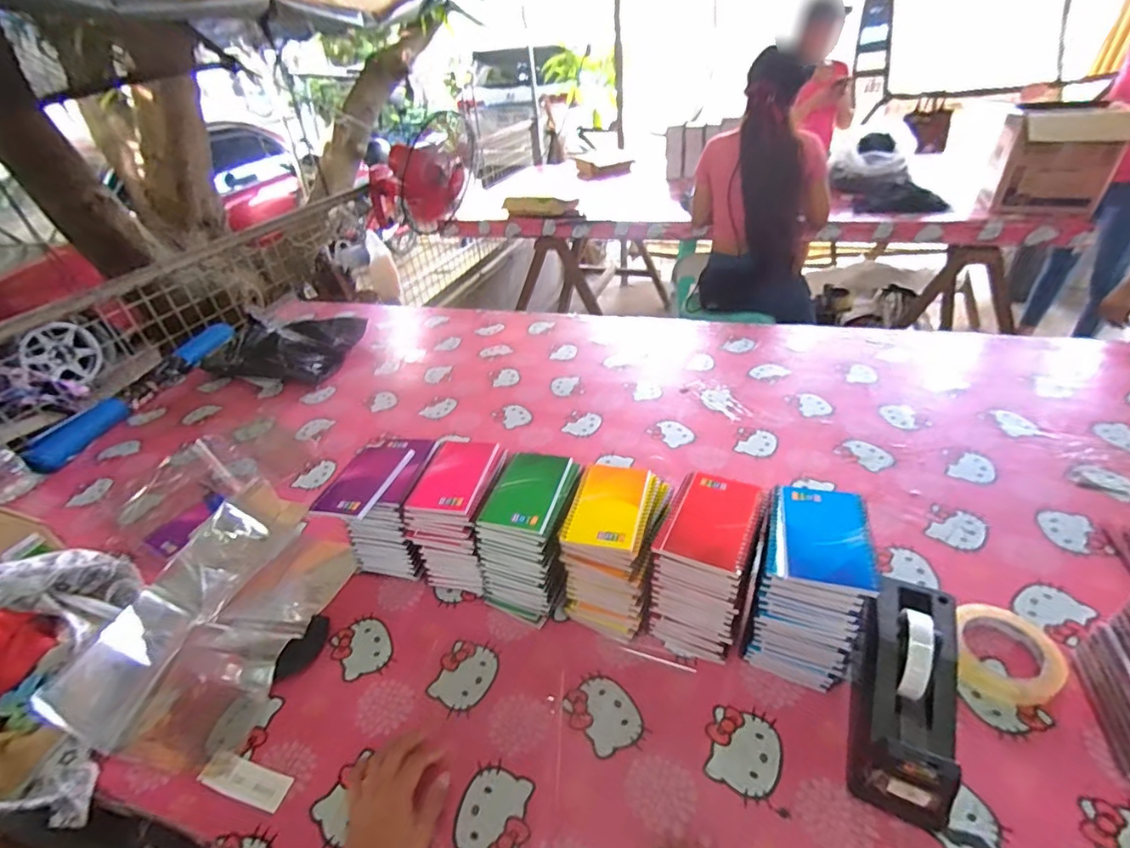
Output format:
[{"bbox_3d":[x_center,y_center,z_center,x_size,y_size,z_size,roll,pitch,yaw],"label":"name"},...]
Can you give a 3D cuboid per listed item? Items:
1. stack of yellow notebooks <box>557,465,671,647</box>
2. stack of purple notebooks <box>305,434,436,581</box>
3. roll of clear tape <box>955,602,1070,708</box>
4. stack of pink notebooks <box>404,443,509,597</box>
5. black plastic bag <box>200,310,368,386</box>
[{"bbox_3d":[0.063,0.161,0.655,0.106,0.162,0.142,11,40,21],"label":"stack of yellow notebooks"},{"bbox_3d":[-0.243,0.128,0.746,0.118,0.164,0.153,5,38,15],"label":"stack of purple notebooks"},{"bbox_3d":[0.491,0.253,0.573,0.094,0.017,0.108,9,39,20],"label":"roll of clear tape"},{"bbox_3d":[-0.133,0.131,0.722,0.101,0.167,0.136,7,39,18],"label":"stack of pink notebooks"},{"bbox_3d":[-0.714,-0.205,1.325,0.331,0.095,0.228,4,38,14],"label":"black plastic bag"}]

